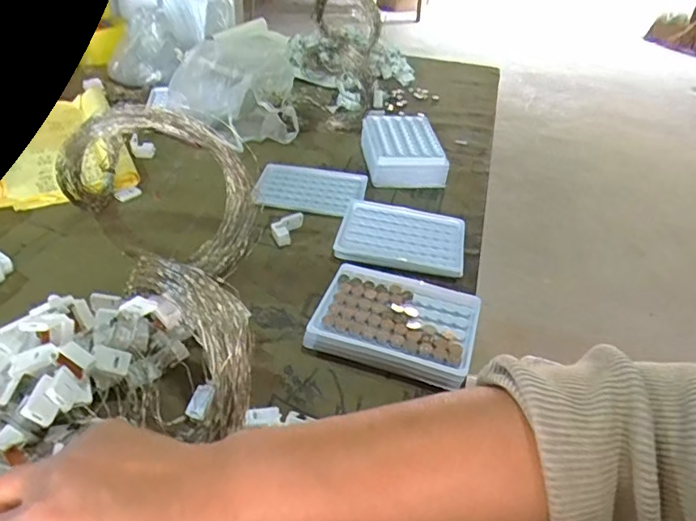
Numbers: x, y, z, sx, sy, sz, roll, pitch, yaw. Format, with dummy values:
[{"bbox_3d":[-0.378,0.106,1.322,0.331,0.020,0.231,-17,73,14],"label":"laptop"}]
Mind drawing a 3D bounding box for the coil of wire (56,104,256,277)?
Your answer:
[{"bbox_3d":[-0.194,-0.072,0.520,0.198,0.129,0.086,12,37,8],"label":"coil of wire"}]

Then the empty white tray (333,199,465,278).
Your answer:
[{"bbox_3d":[0.056,-0.025,0.572,0.129,0.022,0.090,11,36,6],"label":"empty white tray"}]

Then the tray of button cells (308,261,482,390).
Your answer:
[{"bbox_3d":[0.041,0.053,0.466,0.131,0.024,0.102,14,37,10],"label":"tray of button cells"}]

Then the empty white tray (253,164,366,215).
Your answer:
[{"bbox_3d":[-0.046,-0.088,0.660,0.130,0.006,0.095,7,36,1],"label":"empty white tray"}]

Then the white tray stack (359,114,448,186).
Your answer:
[{"bbox_3d":[0.070,-0.154,0.734,0.097,0.040,0.151,-1,37,-10],"label":"white tray stack"}]

